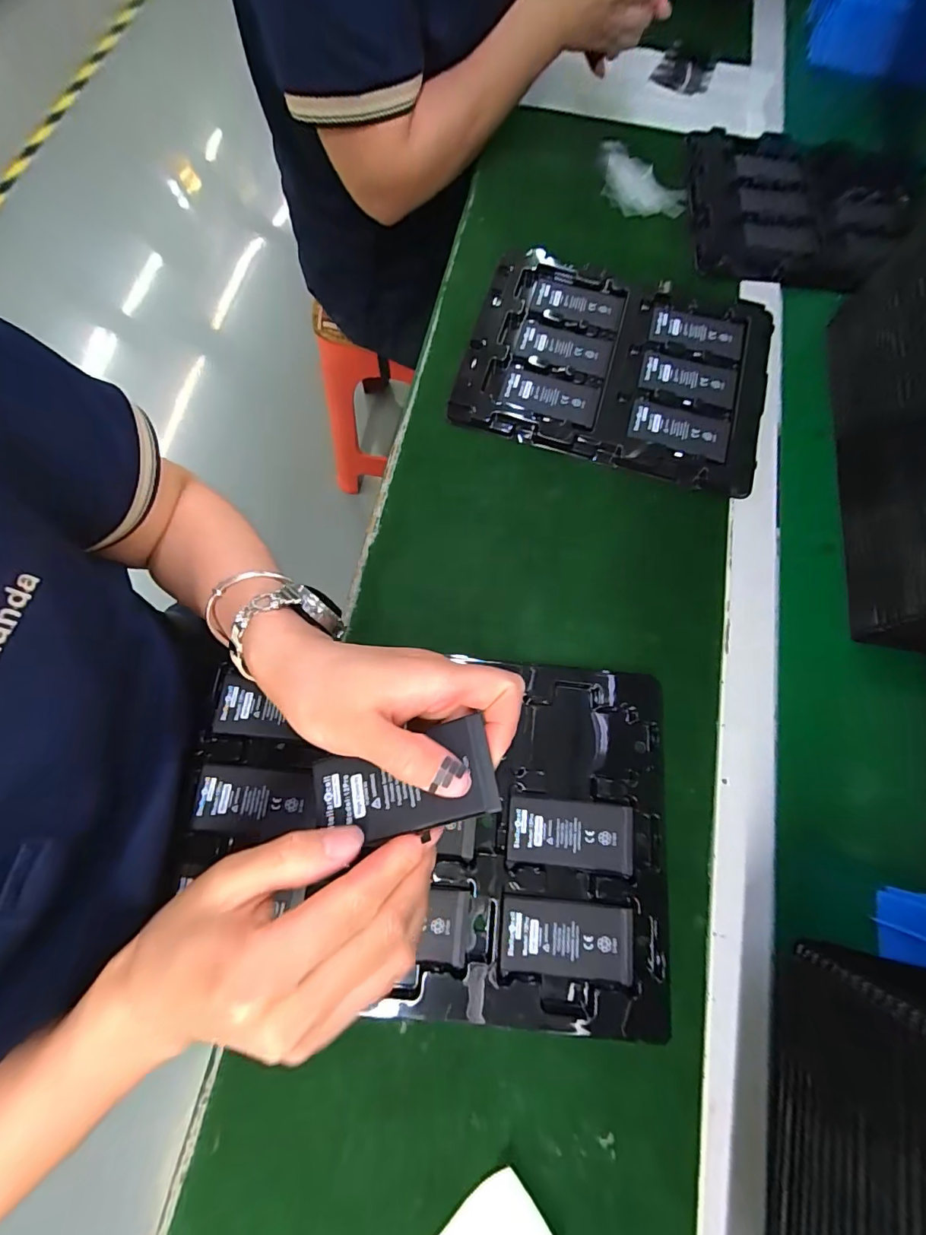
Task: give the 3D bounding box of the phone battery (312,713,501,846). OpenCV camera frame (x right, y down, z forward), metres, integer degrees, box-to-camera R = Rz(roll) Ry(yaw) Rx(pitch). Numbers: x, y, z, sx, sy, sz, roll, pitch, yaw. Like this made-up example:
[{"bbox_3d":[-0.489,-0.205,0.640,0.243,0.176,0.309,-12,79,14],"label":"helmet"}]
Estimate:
[{"bbox_3d":[-0.028,0.077,0.215,0.084,0.005,0.041,-17,62,5],"label":"phone battery"}]

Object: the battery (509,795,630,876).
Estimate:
[{"bbox_3d":[0.074,0.150,0.321,0.086,0.004,0.043,6,73,1],"label":"battery"}]

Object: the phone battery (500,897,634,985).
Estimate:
[{"bbox_3d":[0.068,0.210,0.303,0.084,0.004,0.043,5,73,0],"label":"phone battery"}]

